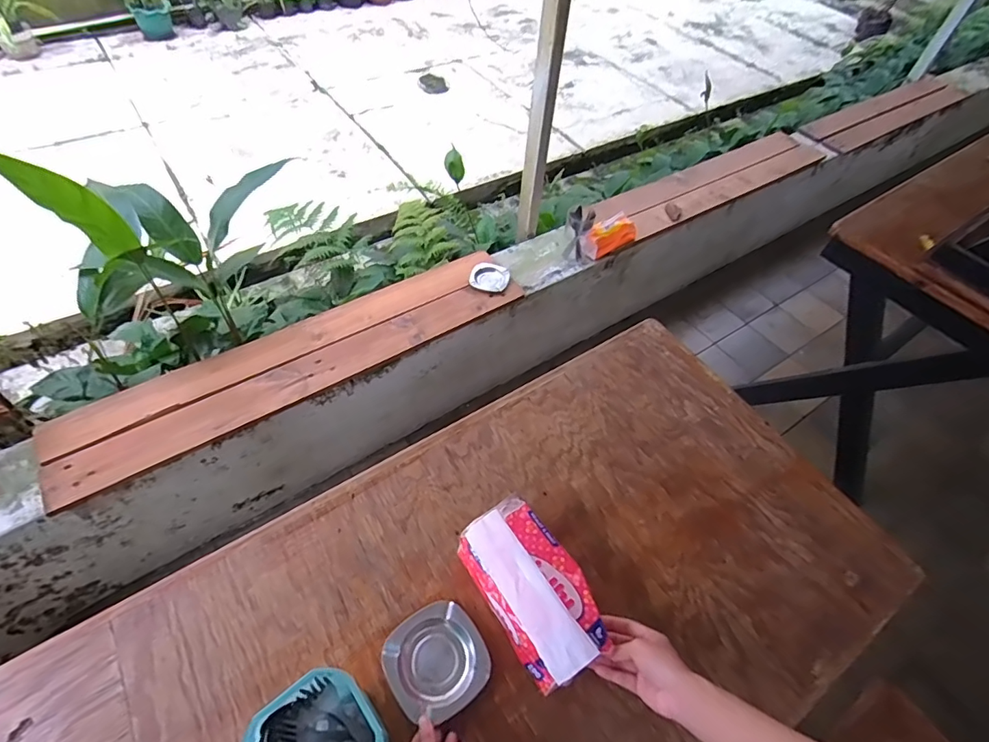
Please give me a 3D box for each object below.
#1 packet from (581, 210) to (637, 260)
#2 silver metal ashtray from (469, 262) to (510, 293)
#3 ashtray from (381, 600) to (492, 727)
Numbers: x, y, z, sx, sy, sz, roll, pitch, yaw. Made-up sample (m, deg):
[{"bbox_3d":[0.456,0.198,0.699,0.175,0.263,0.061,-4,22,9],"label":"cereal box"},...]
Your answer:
[{"bbox_3d":[0.378,-0.452,1.620,0.200,0.075,0.084,-27,60,-21],"label":"packet"},{"bbox_3d":[-0.013,-0.290,1.493,0.117,0.014,0.124,9,54,3],"label":"silver metal ashtray"},{"bbox_3d":[-0.069,0.345,0.583,0.110,0.023,0.111,-30,61,-23],"label":"ashtray"}]

